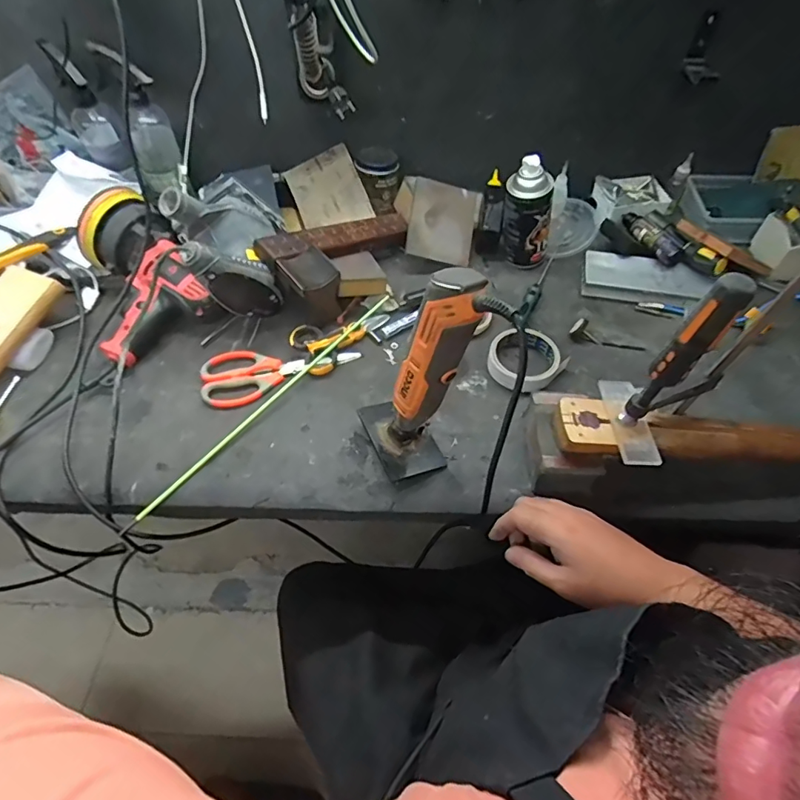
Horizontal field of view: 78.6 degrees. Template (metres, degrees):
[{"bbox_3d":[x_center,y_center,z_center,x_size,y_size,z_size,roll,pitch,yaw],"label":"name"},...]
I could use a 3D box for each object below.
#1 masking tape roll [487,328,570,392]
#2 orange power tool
[{"bbox_3d":[0.160,-0.055,0.631,0.093,0.030,0.090,-30,60,-19],"label":"masking tape roll"},{"bbox_3d":[0.018,-0.020,0.486,0.107,0.241,0.094,-14,56,-9],"label":"orange power tool"}]

